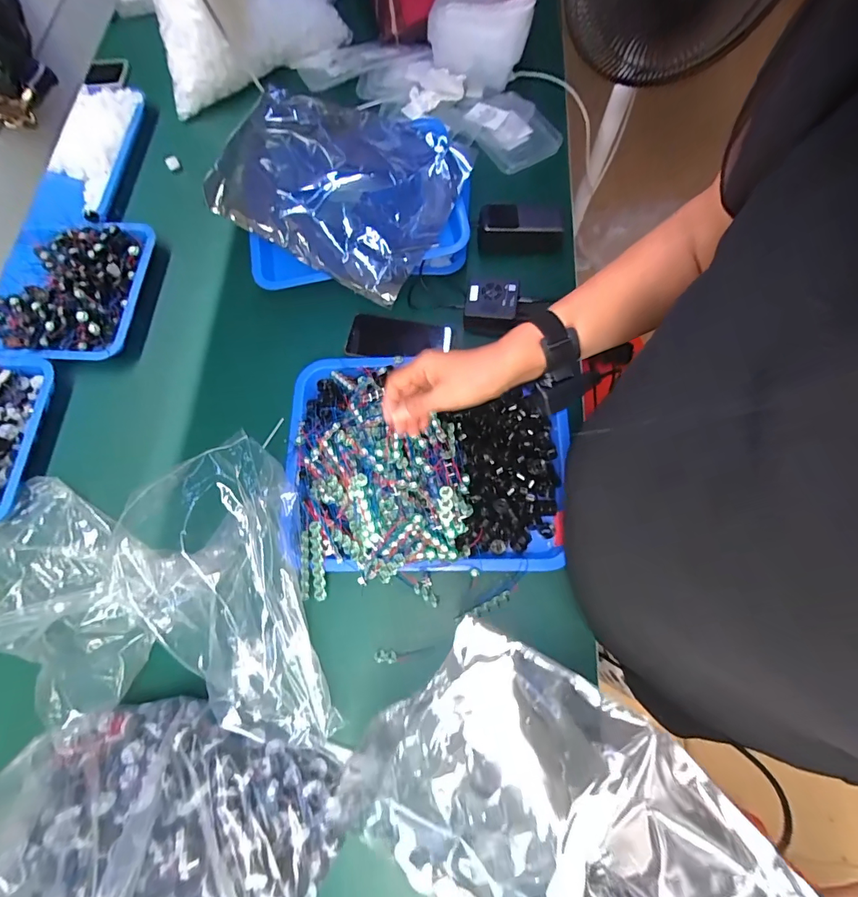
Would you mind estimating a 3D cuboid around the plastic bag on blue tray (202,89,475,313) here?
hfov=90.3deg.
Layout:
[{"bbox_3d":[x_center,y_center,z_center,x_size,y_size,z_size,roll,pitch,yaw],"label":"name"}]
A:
[{"bbox_3d":[-0.136,-0.406,0.633,0.346,0.081,0.268,28,75,10],"label":"plastic bag on blue tray"}]

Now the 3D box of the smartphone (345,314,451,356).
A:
[{"bbox_3d":[-0.047,-0.174,0.680,0.159,0.060,0.010,5,30,-8],"label":"smartphone"}]

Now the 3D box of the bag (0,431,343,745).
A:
[{"bbox_3d":[-0.376,0.188,0.507,0.493,0.123,0.356,-8,72,-1],"label":"bag"}]

